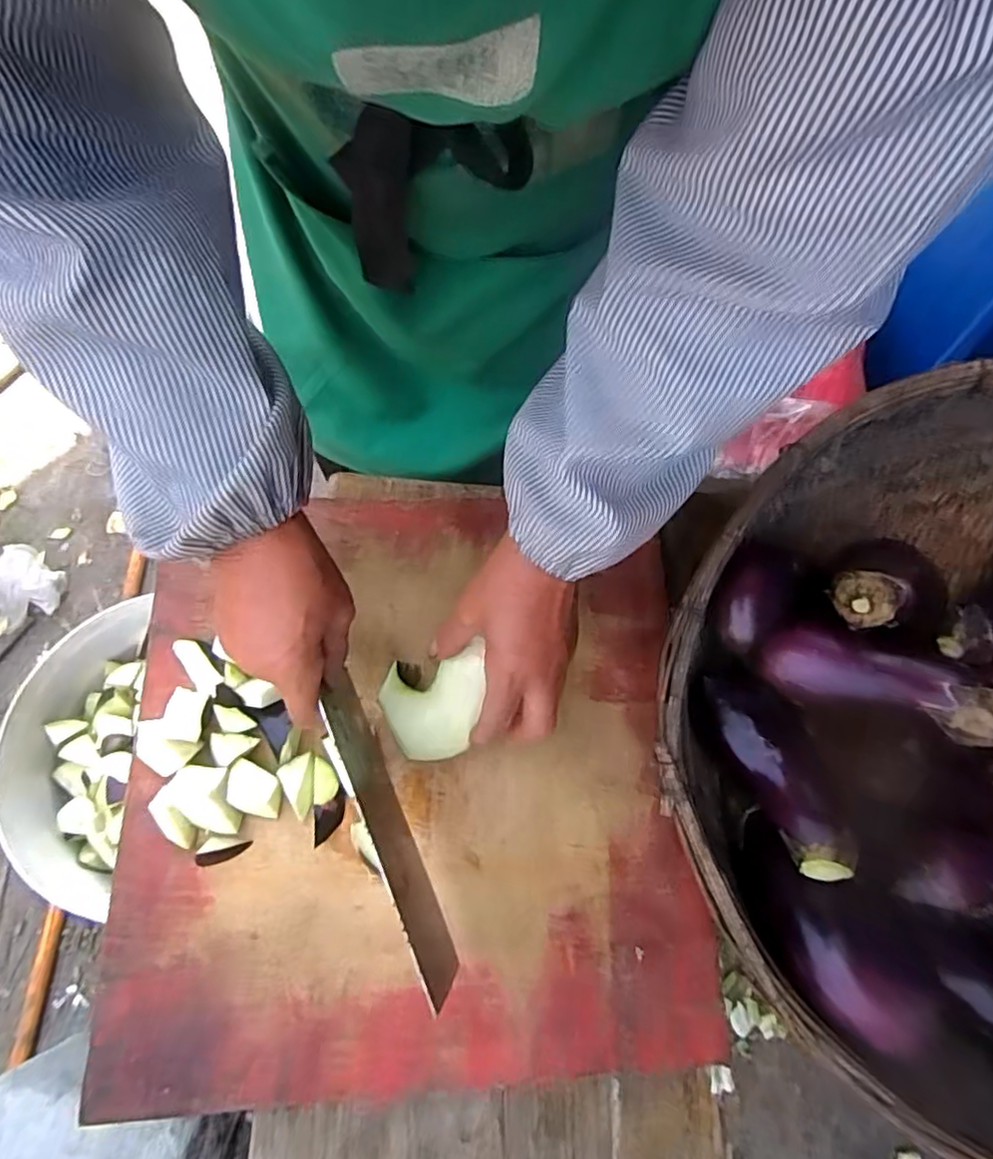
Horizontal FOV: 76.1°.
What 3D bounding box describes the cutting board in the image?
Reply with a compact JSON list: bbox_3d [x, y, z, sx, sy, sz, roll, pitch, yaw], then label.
[{"bbox_3d":[-0.055,0.123,0.447,0.380,0.030,0.391,-2,70,-3],"label":"cutting board"}]

